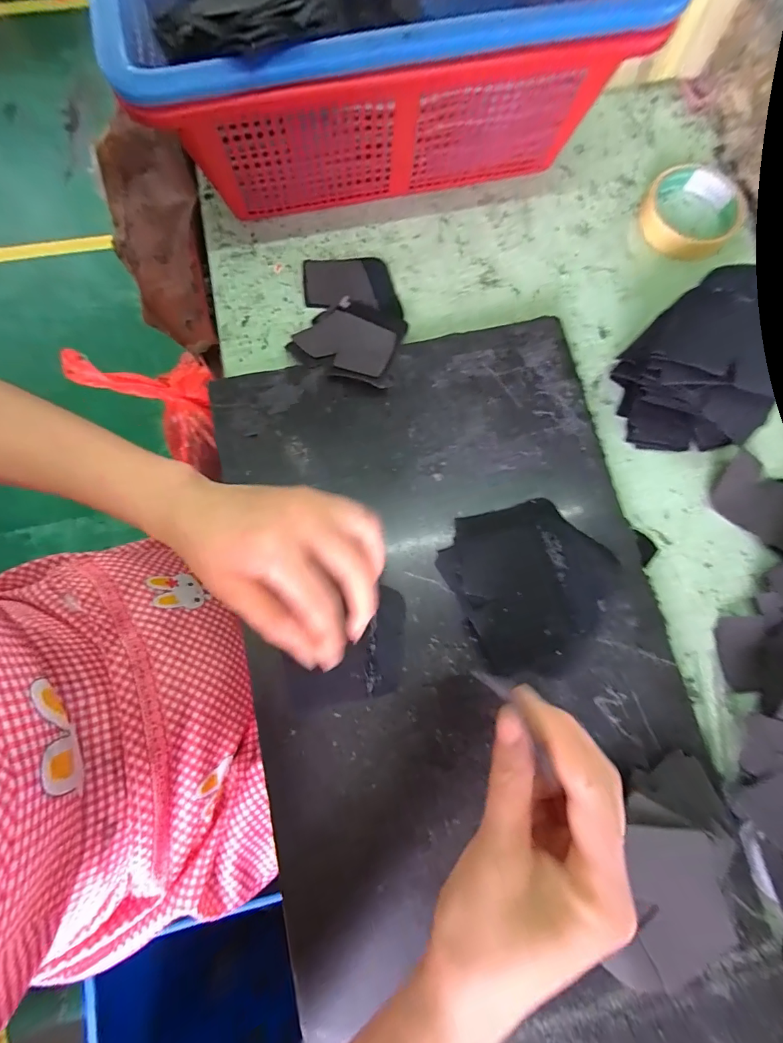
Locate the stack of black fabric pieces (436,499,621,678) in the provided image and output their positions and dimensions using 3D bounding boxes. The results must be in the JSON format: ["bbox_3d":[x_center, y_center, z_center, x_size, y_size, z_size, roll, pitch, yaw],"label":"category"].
[{"bbox_3d":[0.101,0.042,0.284,0.110,0.029,0.113,-22,80,-7],"label":"stack of black fabric pieces"}]

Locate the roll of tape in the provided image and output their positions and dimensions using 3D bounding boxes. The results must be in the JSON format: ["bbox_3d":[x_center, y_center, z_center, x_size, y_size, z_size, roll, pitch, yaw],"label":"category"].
[{"bbox_3d":[0.280,-0.291,0.381,0.085,0.018,0.091,0,78,-2],"label":"roll of tape"}]

